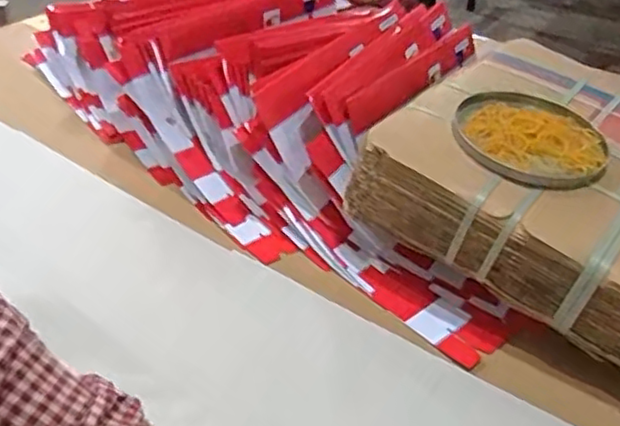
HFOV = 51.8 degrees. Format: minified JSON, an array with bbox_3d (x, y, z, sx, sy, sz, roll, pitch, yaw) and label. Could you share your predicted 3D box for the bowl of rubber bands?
[{"bbox_3d":[0.239,-0.080,0.700,0.157,0.029,0.154,2,36,-1],"label":"bowl of rubber bands"}]

